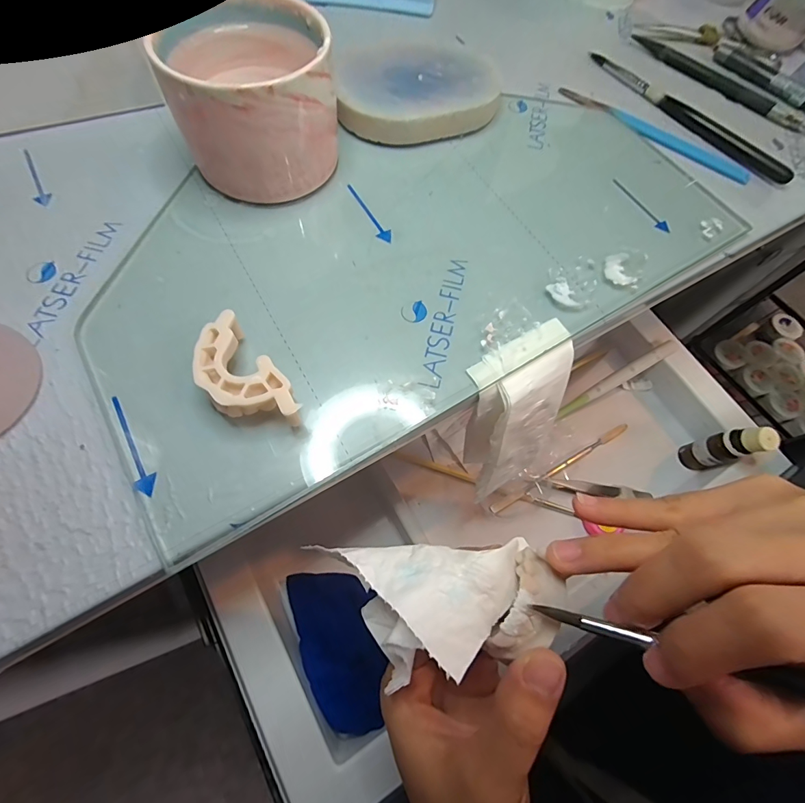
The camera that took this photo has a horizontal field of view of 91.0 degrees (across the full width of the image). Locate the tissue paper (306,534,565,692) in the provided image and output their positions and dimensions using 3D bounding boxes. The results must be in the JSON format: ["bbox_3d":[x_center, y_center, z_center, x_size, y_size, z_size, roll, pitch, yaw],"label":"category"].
[{"bbox_3d":[0.019,0.077,0.155,0.088,0.024,0.043,-2,66,-4],"label":"tissue paper"}]

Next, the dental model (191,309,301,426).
[{"bbox_3d":[-0.066,-0.007,0.166,0.027,0.021,0.054,-38,73,-17],"label":"dental model"}]

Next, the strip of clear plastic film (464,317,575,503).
[{"bbox_3d":[0.061,0.012,0.228,0.061,0.099,0.050,-26,71,-14],"label":"strip of clear plastic film"}]

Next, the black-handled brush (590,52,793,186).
[{"bbox_3d":[0.195,-0.201,0.275,0.014,0.007,0.162,-35,72,-16],"label":"black-handled brush"}]

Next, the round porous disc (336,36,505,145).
[{"bbox_3d":[0.010,-0.200,0.255,0.101,0.019,0.091,-6,67,-6],"label":"round porous disc"}]

